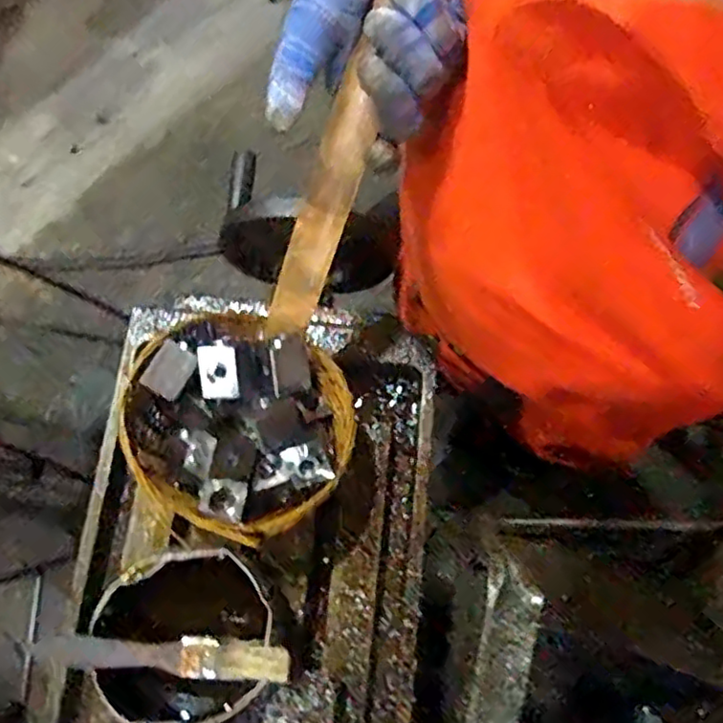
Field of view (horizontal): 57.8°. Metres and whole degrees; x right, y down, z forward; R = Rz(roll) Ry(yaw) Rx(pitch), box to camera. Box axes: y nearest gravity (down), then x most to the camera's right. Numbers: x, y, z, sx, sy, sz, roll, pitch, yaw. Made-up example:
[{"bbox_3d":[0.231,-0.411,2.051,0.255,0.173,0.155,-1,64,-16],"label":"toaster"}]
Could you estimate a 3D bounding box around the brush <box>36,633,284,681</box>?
[{"bbox_3d":[-0.116,0.171,0.382,0.146,0.008,0.021,5,75,1],"label":"brush"}]

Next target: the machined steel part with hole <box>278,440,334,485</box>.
[{"bbox_3d":[-0.033,0.062,0.392,0.027,0.020,0.027,-26,77,-7],"label":"machined steel part with hole"}]

